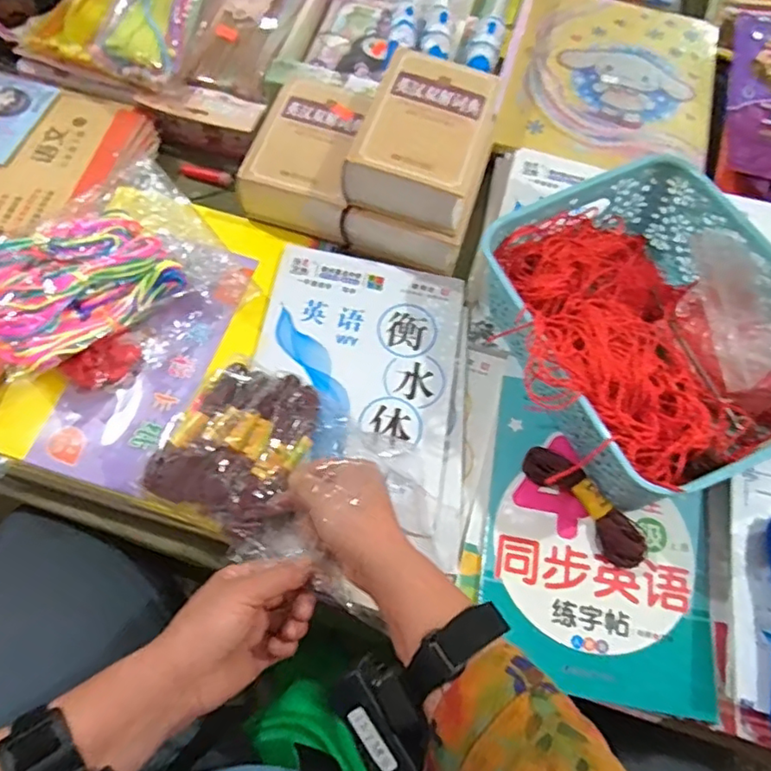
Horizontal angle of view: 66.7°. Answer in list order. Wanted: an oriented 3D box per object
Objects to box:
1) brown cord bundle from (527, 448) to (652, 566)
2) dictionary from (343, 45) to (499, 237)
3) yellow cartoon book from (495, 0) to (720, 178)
[{"bbox_3d":[0.169,0.100,0.497,0.033,0.023,0.120,-37,74,-16],"label":"brown cord bundle"},{"bbox_3d":[0.036,-0.227,0.550,0.114,0.061,0.154,16,67,4],"label":"dictionary"},{"bbox_3d":[0.281,-0.378,0.721,0.250,0.020,0.289,15,67,4],"label":"yellow cartoon book"}]

